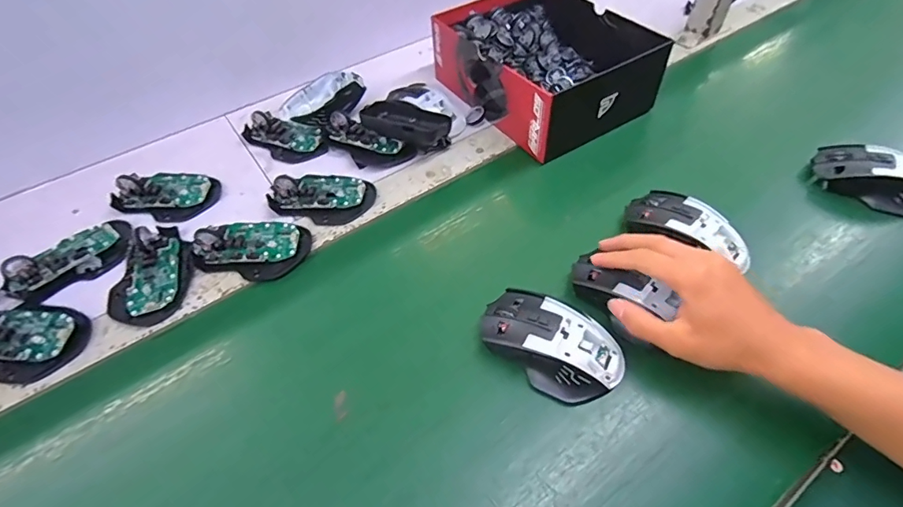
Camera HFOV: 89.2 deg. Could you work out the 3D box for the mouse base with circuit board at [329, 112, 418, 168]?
[{"bbox_3d":[-0.101,-0.132,0.554,0.107,0.026,0.050,25,56,5],"label":"mouse base with circuit board"}]

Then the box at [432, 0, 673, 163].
[{"bbox_3d":[0.115,-0.248,0.594,0.186,0.088,0.256,-28,56,-18],"label":"box"}]

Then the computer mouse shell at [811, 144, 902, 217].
[{"bbox_3d":[0.443,-0.080,0.474,0.115,0.033,0.056,30,59,24],"label":"computer mouse shell"}]

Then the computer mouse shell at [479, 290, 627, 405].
[{"bbox_3d":[0.080,0.073,0.373,0.114,0.040,0.068,21,56,18],"label":"computer mouse shell"}]

